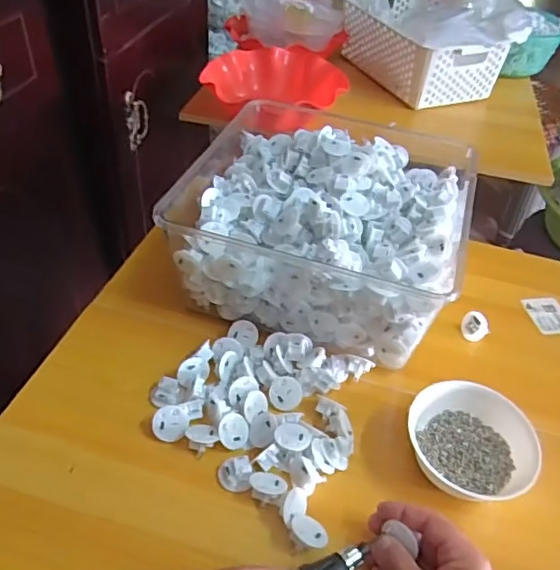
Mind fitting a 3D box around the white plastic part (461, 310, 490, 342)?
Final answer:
[{"bbox_3d":[0.233,0.049,0.666,0.019,0.031,0.034,15,49,-57],"label":"white plastic part"}]

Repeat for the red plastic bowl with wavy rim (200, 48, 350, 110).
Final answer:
[{"bbox_3d":[-0.009,-0.318,0.922,0.230,0.064,0.190,9,43,3],"label":"red plastic bowl with wavy rim"}]

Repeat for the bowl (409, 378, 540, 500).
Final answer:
[{"bbox_3d":[0.175,0.147,0.522,0.106,0.051,0.110,3,43,-3],"label":"bowl"}]

